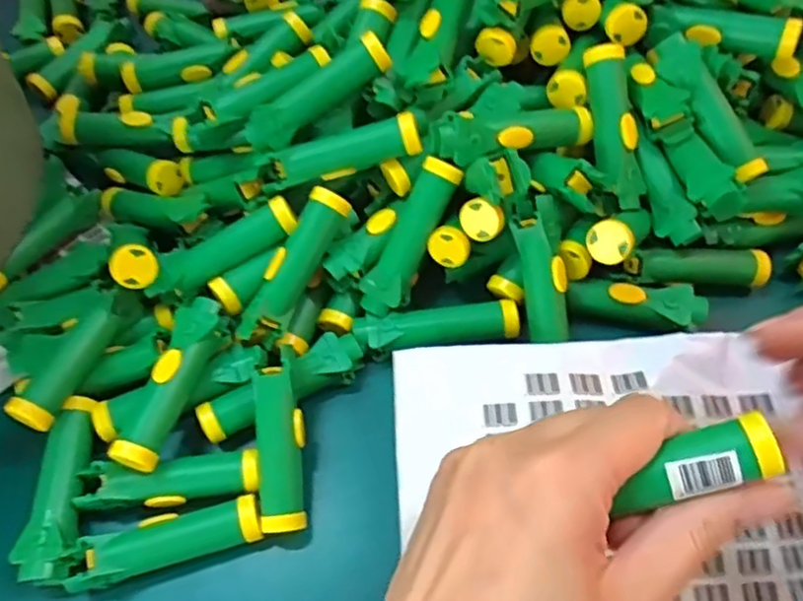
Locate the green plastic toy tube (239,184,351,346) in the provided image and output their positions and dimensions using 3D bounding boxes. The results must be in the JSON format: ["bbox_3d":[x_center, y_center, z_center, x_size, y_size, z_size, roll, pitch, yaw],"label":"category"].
[{"bbox_3d":[-0.052,-0.016,0.326,0.018,0.015,0.080,26,83,18],"label":"green plastic toy tube"}]

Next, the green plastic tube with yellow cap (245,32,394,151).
[{"bbox_3d":[-0.044,-0.105,0.339,0.080,0.020,0.021,-33,61,5],"label":"green plastic tube with yellow cap"}]

